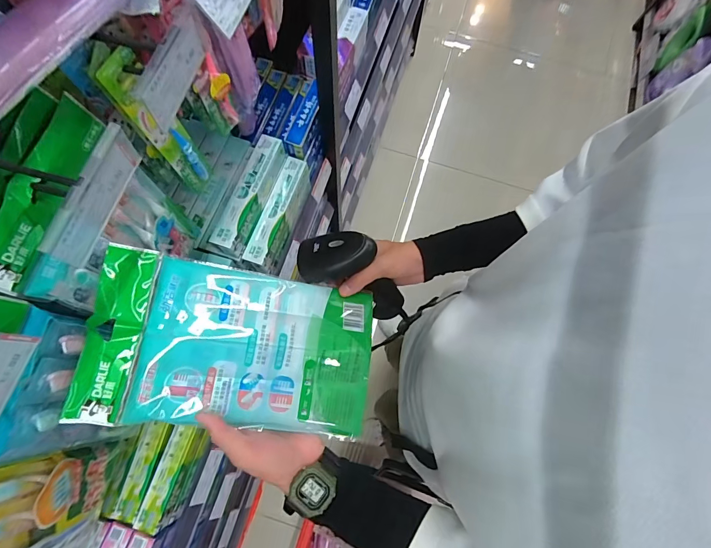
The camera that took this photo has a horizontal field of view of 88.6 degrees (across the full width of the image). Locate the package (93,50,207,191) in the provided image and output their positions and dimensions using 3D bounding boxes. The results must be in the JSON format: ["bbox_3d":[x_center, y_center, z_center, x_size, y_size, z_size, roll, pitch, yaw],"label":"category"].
[{"bbox_3d":[-0.215,-0.155,0.417,0.041,0.211,0.013,-38,78,-12],"label":"package"}]

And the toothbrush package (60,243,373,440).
[{"bbox_3d":[-0.118,0.074,0.383,0.278,0.021,0.162,10,74,-17],"label":"toothbrush package"}]

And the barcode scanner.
[{"bbox_3d":[0.007,0.005,0.466,0.068,0.157,0.071,7,67,46],"label":"barcode scanner"}]

